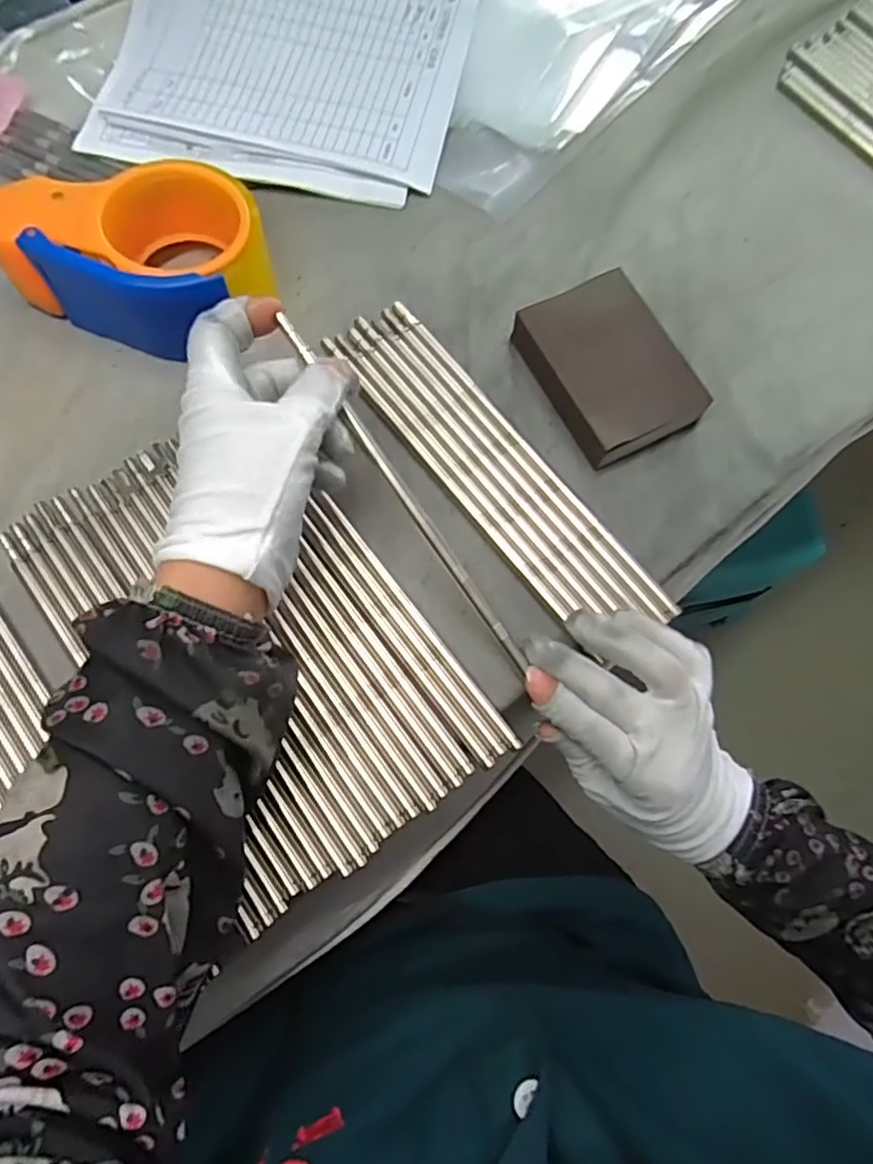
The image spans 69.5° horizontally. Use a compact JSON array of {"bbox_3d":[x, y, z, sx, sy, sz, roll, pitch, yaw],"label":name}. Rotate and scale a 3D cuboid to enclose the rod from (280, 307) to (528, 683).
[{"bbox_3d":[-0.013,-0.039,0.303,0.008,0.006,0.200,-36,97,-10],"label":"rod"}]

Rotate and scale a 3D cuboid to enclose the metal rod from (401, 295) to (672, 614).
[{"bbox_3d":[0.050,-0.074,0.350,0.010,0.005,0.236,-37,79,-10],"label":"metal rod"}]

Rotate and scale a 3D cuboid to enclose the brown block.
[{"bbox_3d":[0.094,-0.118,0.355,0.077,0.025,0.099,-27,77,-8],"label":"brown block"}]

